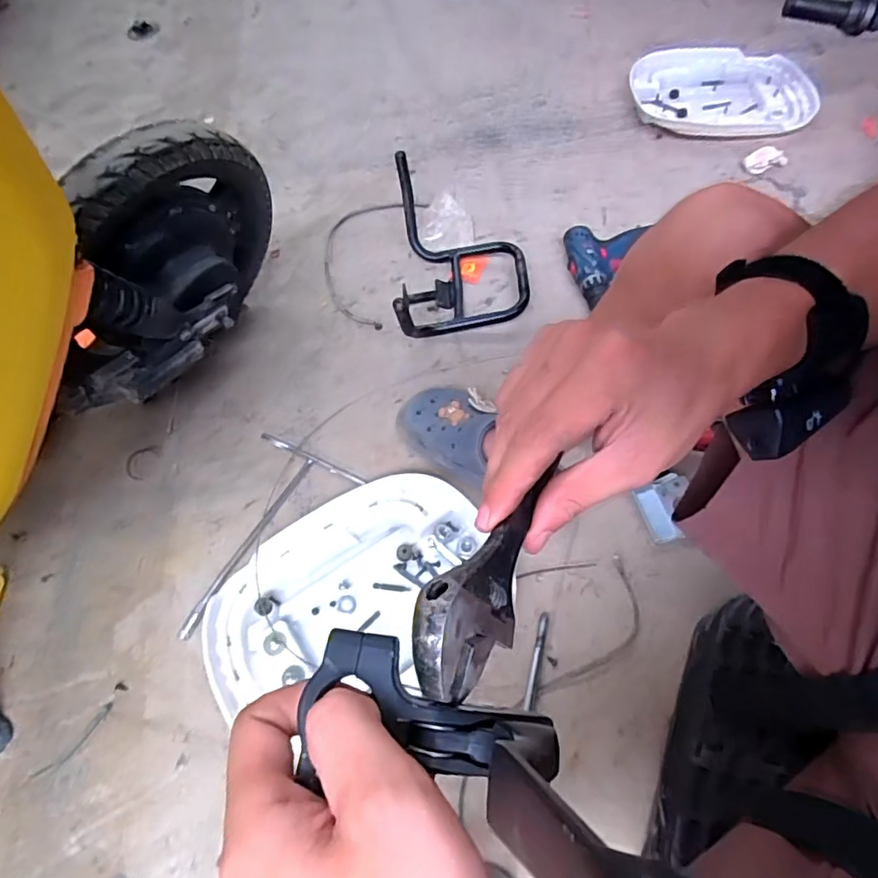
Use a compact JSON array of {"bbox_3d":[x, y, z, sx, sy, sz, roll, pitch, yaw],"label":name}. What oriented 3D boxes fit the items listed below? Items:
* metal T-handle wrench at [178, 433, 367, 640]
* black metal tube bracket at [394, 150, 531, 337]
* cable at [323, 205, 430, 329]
[{"bbox_3d":[-0.247,0.127,0.726,0.165,0.028,0.281,25,65,15],"label":"metal T-handle wrench"},{"bbox_3d":[0.036,-0.277,0.870,0.214,0.146,0.320,-2,61,1],"label":"black metal tube bracket"},{"bbox_3d":[-0.132,-0.332,0.976,0.155,0.026,0.300,13,62,9],"label":"cable"}]

